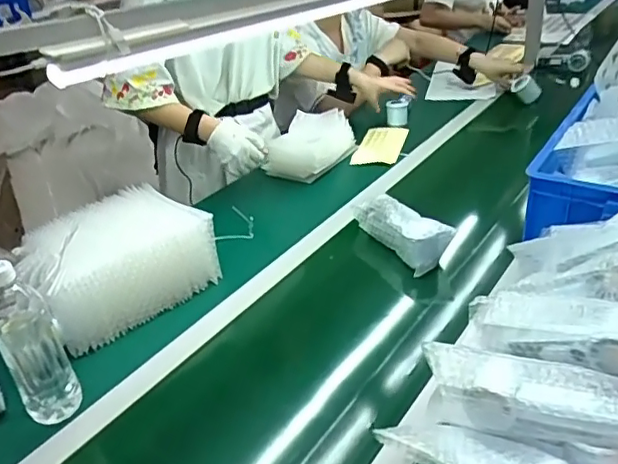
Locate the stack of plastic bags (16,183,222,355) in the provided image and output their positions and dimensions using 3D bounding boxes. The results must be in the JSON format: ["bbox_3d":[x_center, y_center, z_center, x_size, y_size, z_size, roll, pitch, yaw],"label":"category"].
[{"bbox_3d":[-0.317,0.047,0.922,0.210,0.119,0.281,24,40,38],"label":"stack of plastic bags"}]

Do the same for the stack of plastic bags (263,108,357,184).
[{"bbox_3d":[0.007,-0.213,1.327,0.154,0.090,0.227,10,34,23],"label":"stack of plastic bags"}]

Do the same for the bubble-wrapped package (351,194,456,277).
[{"bbox_3d":[0.157,-0.010,0.991,0.067,0.077,0.199,-19,34,-23],"label":"bubble-wrapped package"}]

